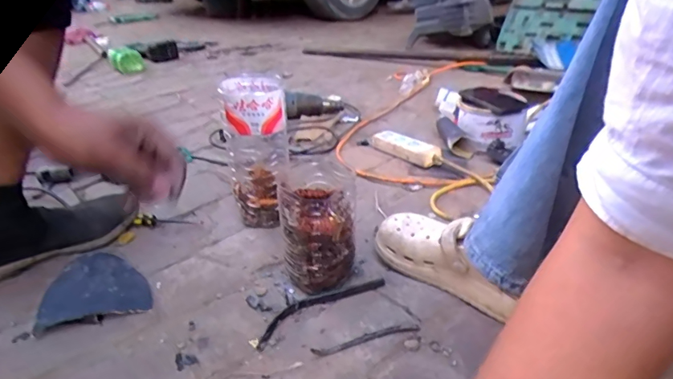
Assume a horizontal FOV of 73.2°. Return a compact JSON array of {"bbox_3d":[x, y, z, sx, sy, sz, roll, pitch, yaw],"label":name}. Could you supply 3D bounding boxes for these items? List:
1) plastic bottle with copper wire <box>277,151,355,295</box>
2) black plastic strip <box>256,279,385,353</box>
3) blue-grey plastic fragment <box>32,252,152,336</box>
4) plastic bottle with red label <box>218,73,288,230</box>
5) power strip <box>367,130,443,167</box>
[{"bbox_3d":[-0.023,0.054,0.615,0.096,0.166,0.088,-1,28,1],"label":"plastic bottle with copper wire"},{"bbox_3d":[-0.024,0.152,0.596,0.190,0.012,0.040,-19,33,-28],"label":"black plastic strip"},{"bbox_3d":[-0.333,0.136,0.623,0.139,0.040,0.118,-12,30,-18],"label":"blue-grey plastic fragment"},{"bbox_3d":[-0.127,-0.059,0.744,0.093,0.233,0.108,-6,29,-8],"label":"plastic bottle with red label"},{"bbox_3d":[0.145,-0.092,0.990,0.047,0.033,0.198,-23,35,-34],"label":"power strip"}]

